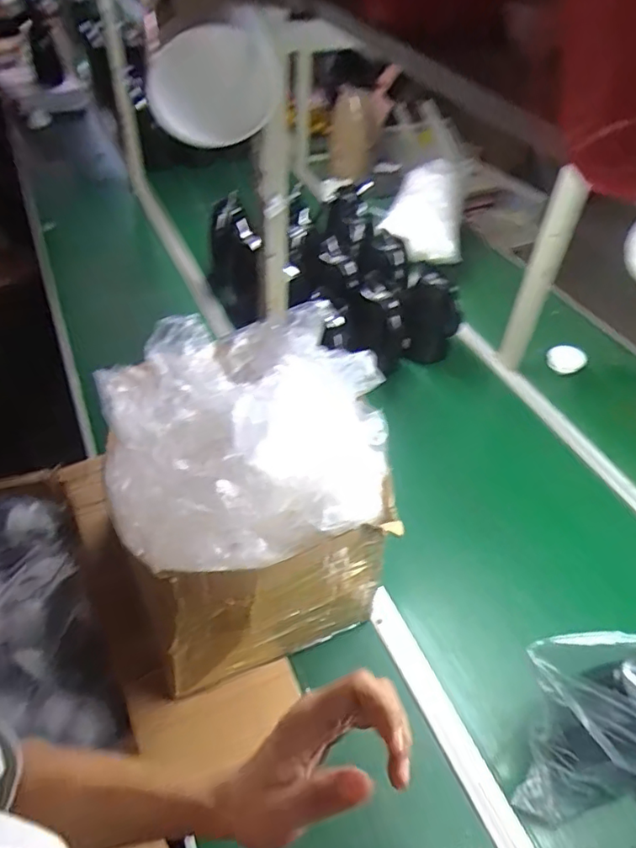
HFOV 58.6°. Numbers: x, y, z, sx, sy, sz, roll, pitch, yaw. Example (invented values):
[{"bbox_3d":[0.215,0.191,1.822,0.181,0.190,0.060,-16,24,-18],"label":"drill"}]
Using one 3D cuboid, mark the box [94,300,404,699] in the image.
[{"bbox_3d":[-0.100,0.070,0.783,0.333,0.378,0.383,-12,48,-16],"label":"box"}]

